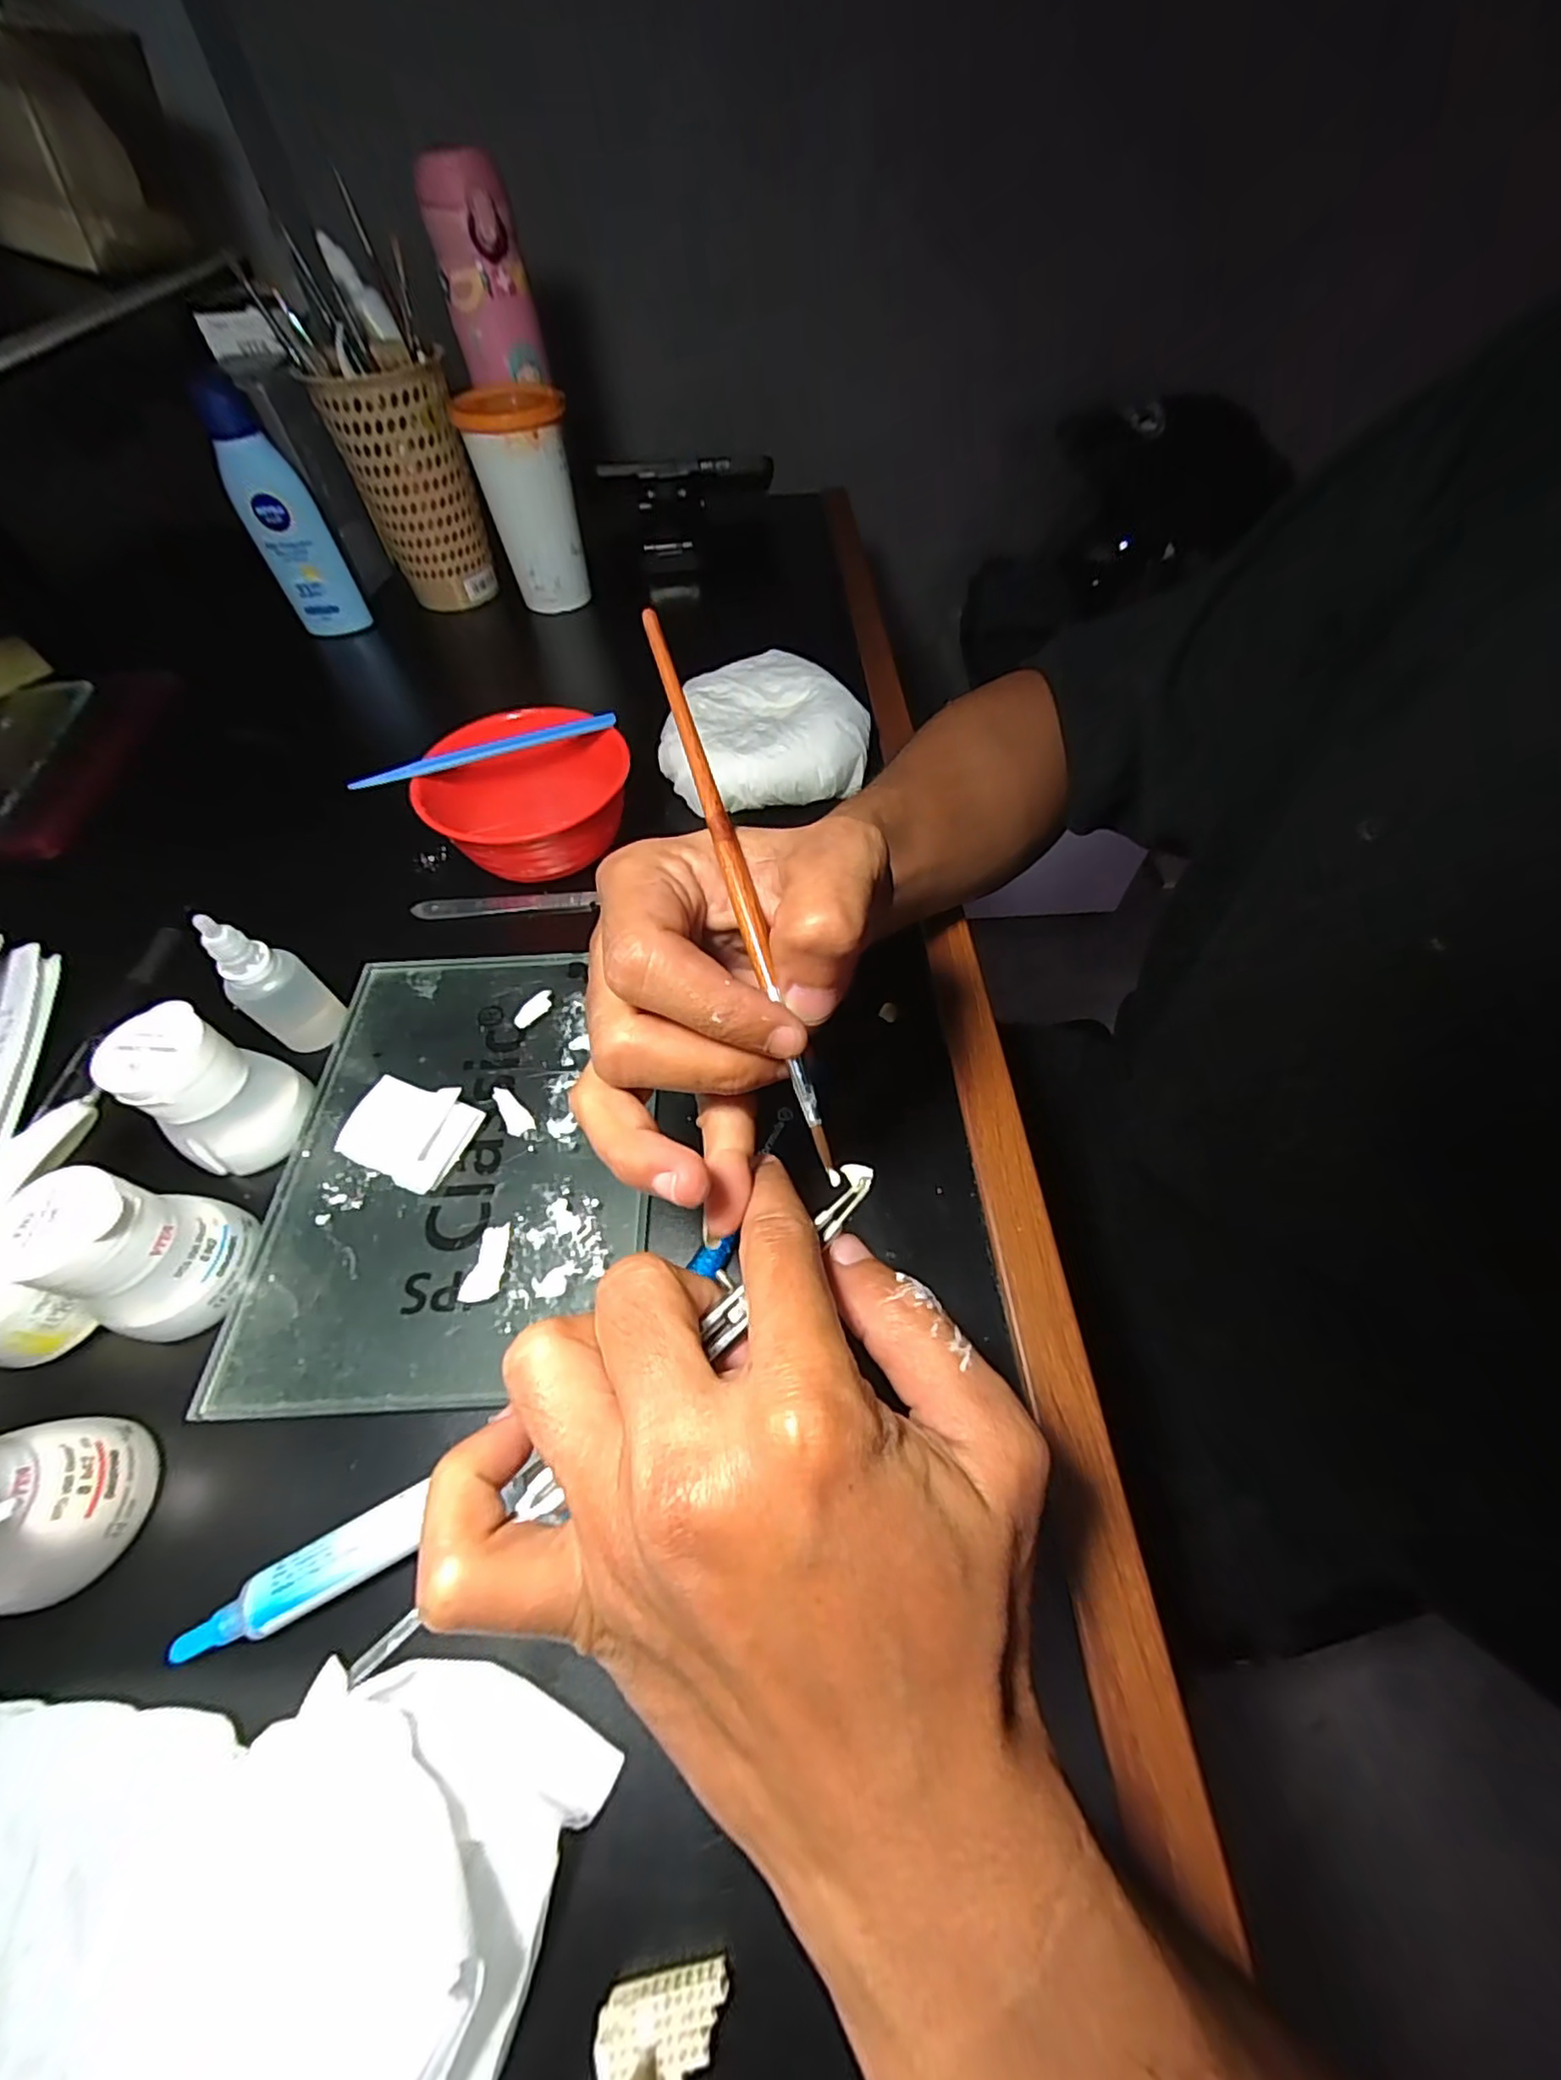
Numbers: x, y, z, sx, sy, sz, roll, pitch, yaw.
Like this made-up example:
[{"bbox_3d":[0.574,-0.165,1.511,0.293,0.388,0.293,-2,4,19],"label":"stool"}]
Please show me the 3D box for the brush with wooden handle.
[{"bbox_3d":[-0.012,-0.046,0.187,0.006,0.007,0.175,-16,81,-11],"label":"brush with wooden handle"}]

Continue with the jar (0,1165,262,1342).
[{"bbox_3d":[-0.223,0.071,0.230,0.041,0.056,0.046,14,57,10],"label":"jar"}]

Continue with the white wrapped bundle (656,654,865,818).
[{"bbox_3d":[-0.012,-0.194,0.412,0.127,0.041,0.110,-10,56,-6],"label":"white wrapped bundle"}]

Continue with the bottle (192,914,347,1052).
[{"bbox_3d":[-0.223,-0.026,0.289,0.024,0.064,0.025,-7,56,-4],"label":"bottle"}]

